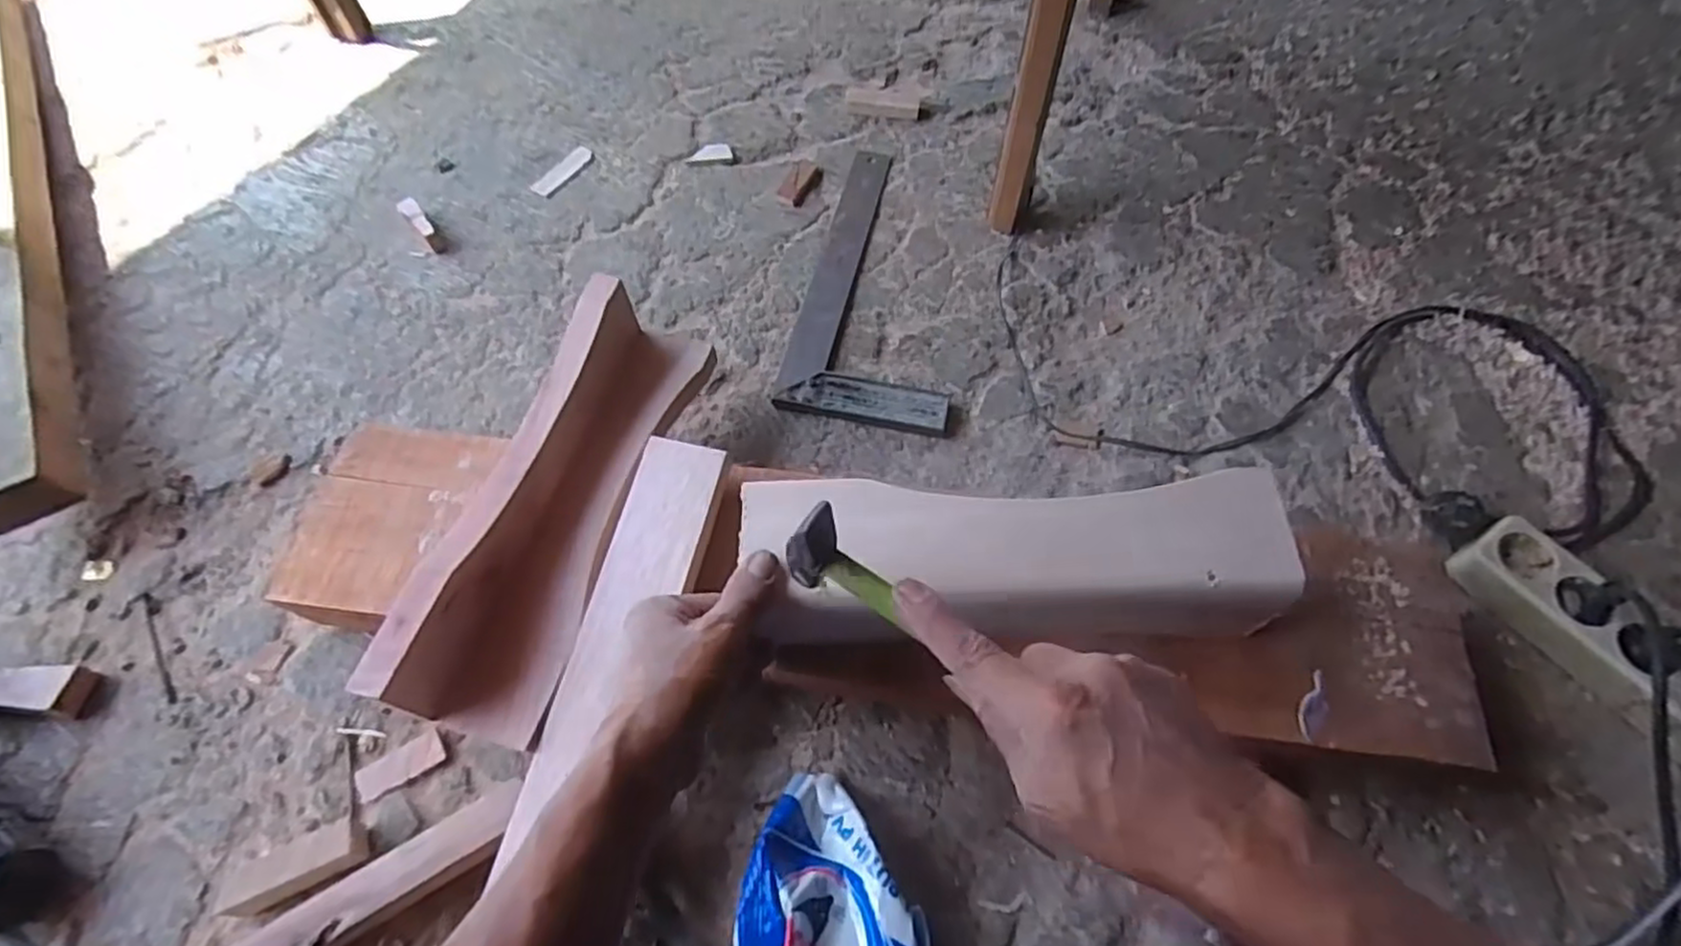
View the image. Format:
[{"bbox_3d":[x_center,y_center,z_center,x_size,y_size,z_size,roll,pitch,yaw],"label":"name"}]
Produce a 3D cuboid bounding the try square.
[{"bbox_3d":[0.044,-0.195,0.748,0.152,0.012,0.348,8,62,5],"label":"try square"}]

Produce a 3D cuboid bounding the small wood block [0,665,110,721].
[{"bbox_3d":[-0.603,0.159,0.562,0.094,0.023,0.034,6,62,4],"label":"small wood block"}]

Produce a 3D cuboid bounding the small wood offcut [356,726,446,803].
[{"bbox_3d":[-0.315,0.209,0.540,0.061,0.010,0.025,-25,64,-12],"label":"small wood offcut"}]

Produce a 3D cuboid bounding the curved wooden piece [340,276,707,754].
[{"bbox_3d":[-0.190,0.012,0.518,0.085,0.071,0.315,13,63,8],"label":"curved wooden piece"}]

